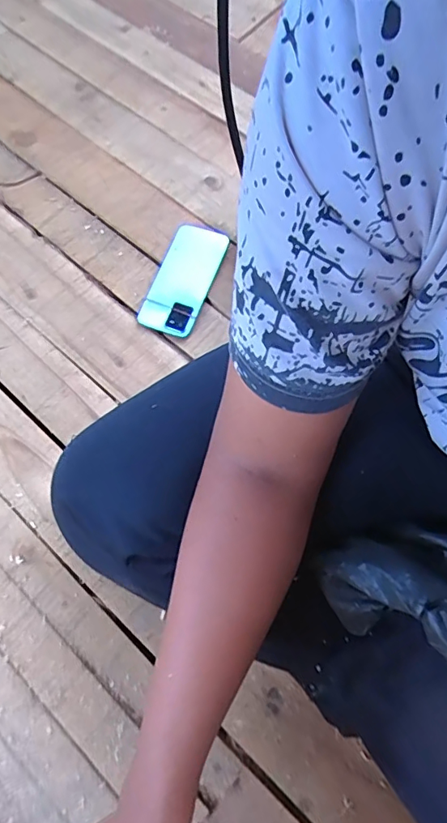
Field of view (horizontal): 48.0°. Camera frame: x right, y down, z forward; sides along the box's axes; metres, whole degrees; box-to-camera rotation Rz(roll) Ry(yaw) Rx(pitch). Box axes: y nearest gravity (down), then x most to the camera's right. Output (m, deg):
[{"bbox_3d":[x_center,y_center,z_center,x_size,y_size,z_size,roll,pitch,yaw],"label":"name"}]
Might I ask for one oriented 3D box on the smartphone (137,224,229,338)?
[{"bbox_3d":[-0.053,-0.182,0.677,0.076,0.016,0.163,24,78,0],"label":"smartphone"}]

